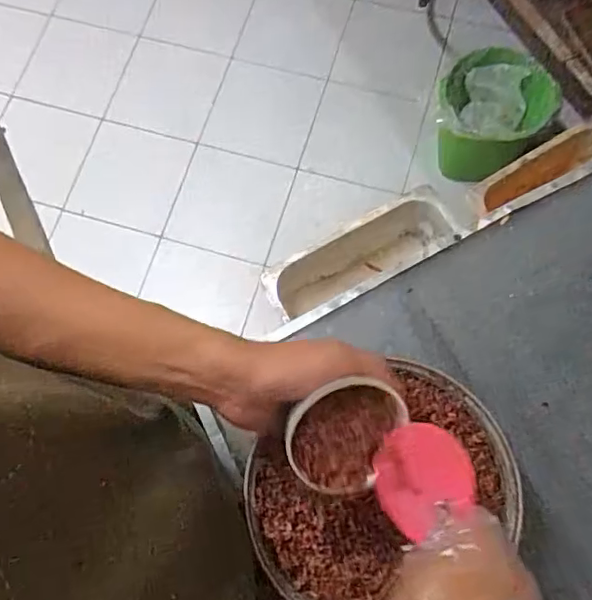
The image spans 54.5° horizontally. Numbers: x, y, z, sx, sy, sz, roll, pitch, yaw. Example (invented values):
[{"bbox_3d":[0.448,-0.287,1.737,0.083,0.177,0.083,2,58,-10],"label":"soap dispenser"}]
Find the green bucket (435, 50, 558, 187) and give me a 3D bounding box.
[{"bbox_3d":[0.499,-0.470,1.491,0.268,0.241,0.246,-1,72,3],"label":"green bucket"}]

